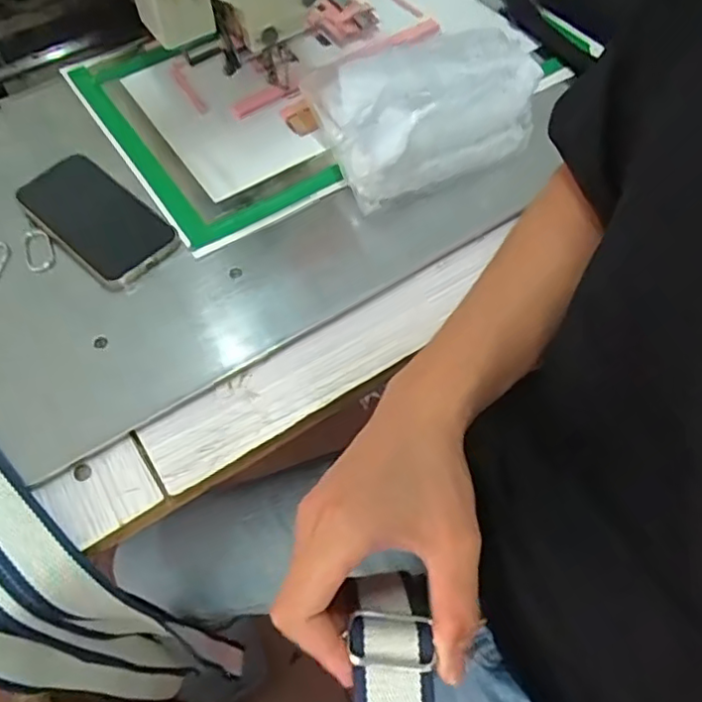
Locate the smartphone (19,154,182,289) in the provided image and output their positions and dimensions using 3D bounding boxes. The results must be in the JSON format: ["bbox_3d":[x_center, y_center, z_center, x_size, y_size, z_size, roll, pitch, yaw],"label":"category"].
[{"bbox_3d":[-0.208,-0.109,0.517,0.135,0.013,0.072,41,78,11],"label":"smartphone"}]

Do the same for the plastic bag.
[{"bbox_3d":[0.065,-0.215,0.550,0.187,0.058,0.130,-24,60,-12],"label":"plastic bag"}]

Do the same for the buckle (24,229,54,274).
[{"bbox_3d":[-0.248,-0.079,0.506,0.020,0.007,0.043,-20,60,-10],"label":"buckle"}]

